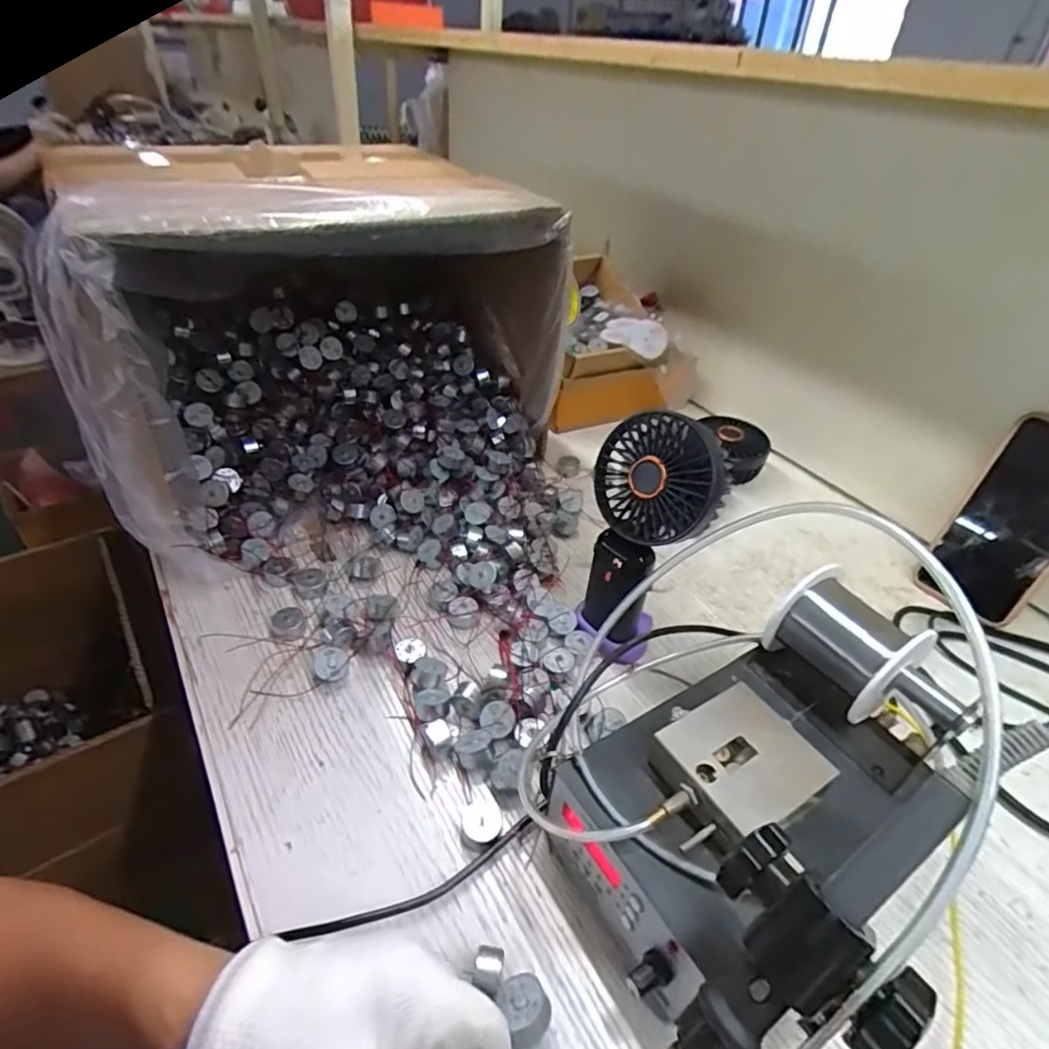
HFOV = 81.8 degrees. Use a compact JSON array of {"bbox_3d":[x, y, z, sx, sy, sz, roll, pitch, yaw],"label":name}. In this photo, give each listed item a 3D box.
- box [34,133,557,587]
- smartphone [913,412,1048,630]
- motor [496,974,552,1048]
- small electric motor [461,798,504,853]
[{"bbox_3d":[-0.176,-0.167,0.551,0.389,0.278,0.234,-21,45,-27],"label":"box"},{"bbox_3d":[0.409,0.000,0.505,0.012,0.172,0.078,-1,32,-36],"label":"smartphone"},{"bbox_3d":[0.001,0.228,0.285,0.020,0.020,0.026,-14,42,-21],"label":"motor"},{"bbox_3d":[-0.025,0.174,0.352,0.023,0.012,0.025,2,39,-2],"label":"small electric motor"}]

